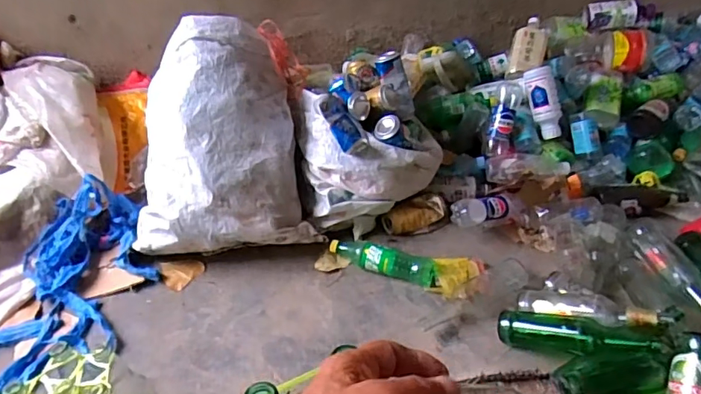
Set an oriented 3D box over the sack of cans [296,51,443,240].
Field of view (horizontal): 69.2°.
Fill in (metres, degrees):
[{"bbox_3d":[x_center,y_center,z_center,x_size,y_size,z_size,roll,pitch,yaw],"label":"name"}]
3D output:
[{"bbox_3d":[0.042,-0.143,1.246,0.329,0.264,0.308,-10,41,-9],"label":"sack of cans"}]

